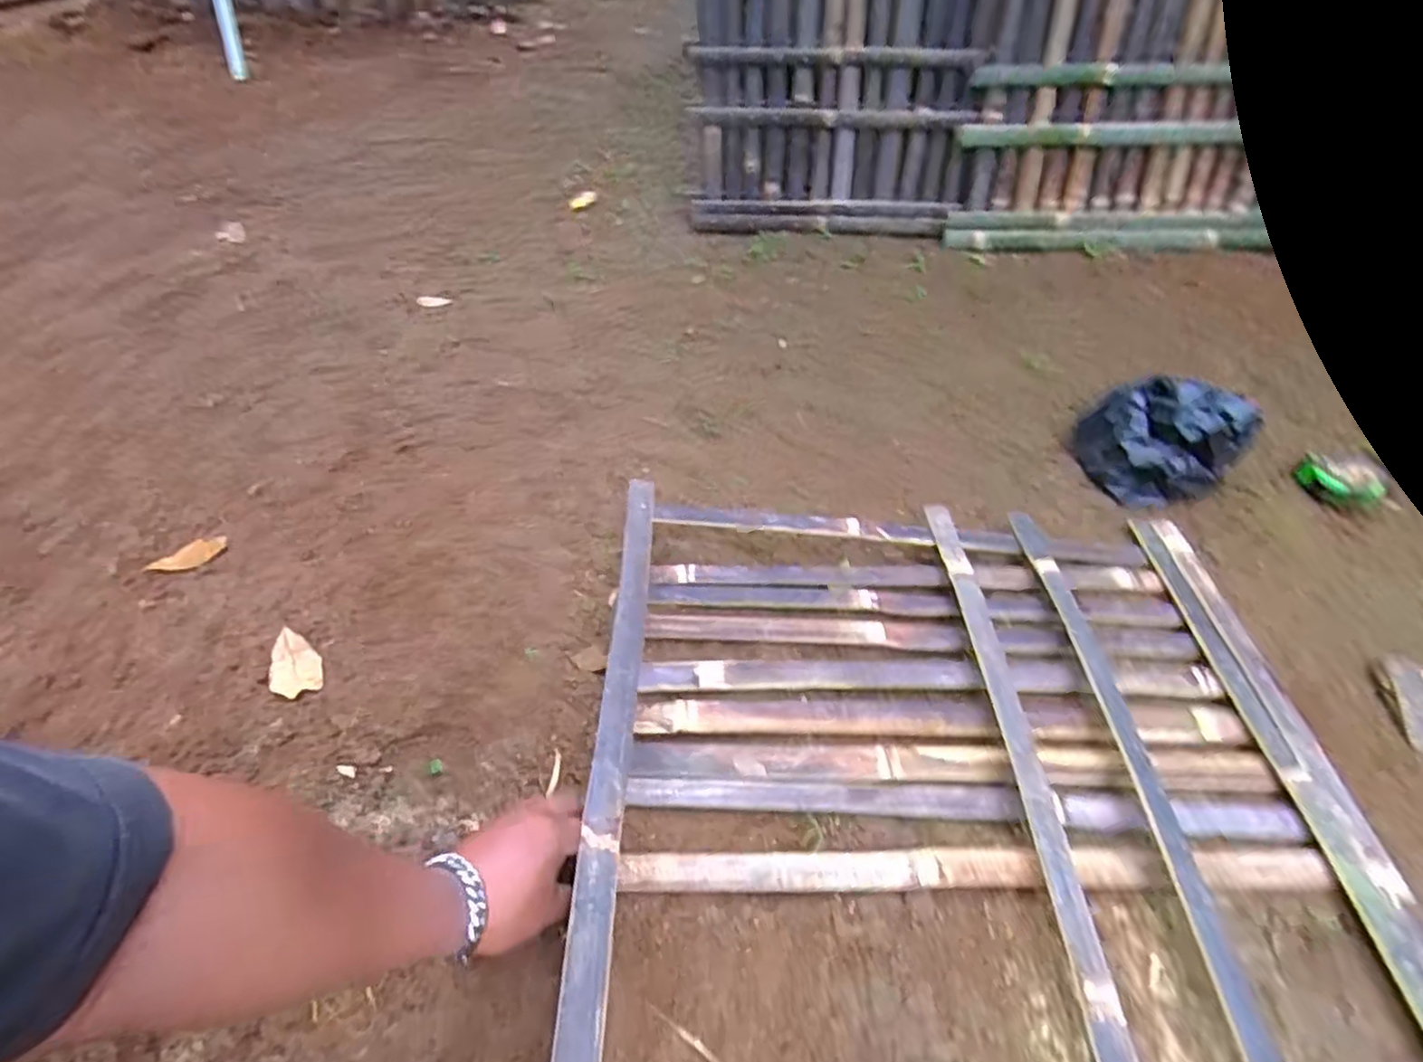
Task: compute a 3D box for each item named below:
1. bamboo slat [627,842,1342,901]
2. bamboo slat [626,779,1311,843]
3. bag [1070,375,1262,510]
[{"bbox_3d":[0.215,0.273,0.571,0.570,0.014,0.037,1,47,-2],"label":"bamboo slat"},{"bbox_3d":[0.216,0.236,0.609,0.567,0.006,0.038,3,47,0],"label":"bamboo slat"},{"bbox_3d":[0.572,-0.124,0.897,0.175,0.111,0.175,34,54,27],"label":"bag"}]

